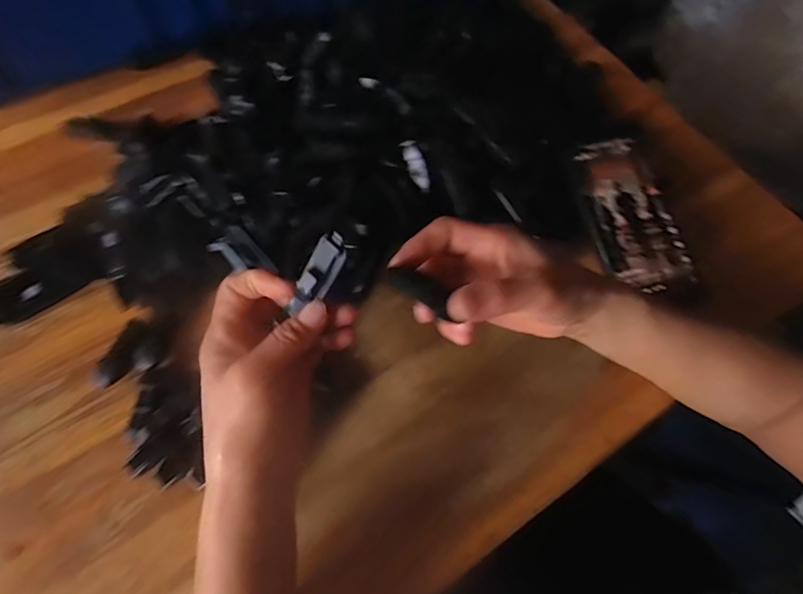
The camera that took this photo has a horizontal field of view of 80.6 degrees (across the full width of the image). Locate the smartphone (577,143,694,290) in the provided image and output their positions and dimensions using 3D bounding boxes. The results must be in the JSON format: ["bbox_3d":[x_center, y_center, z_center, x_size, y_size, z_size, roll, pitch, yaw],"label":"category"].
[{"bbox_3d":[0.197,-0.074,0.407,0.071,0.011,0.137,-10,67,-8],"label":"smartphone"}]

